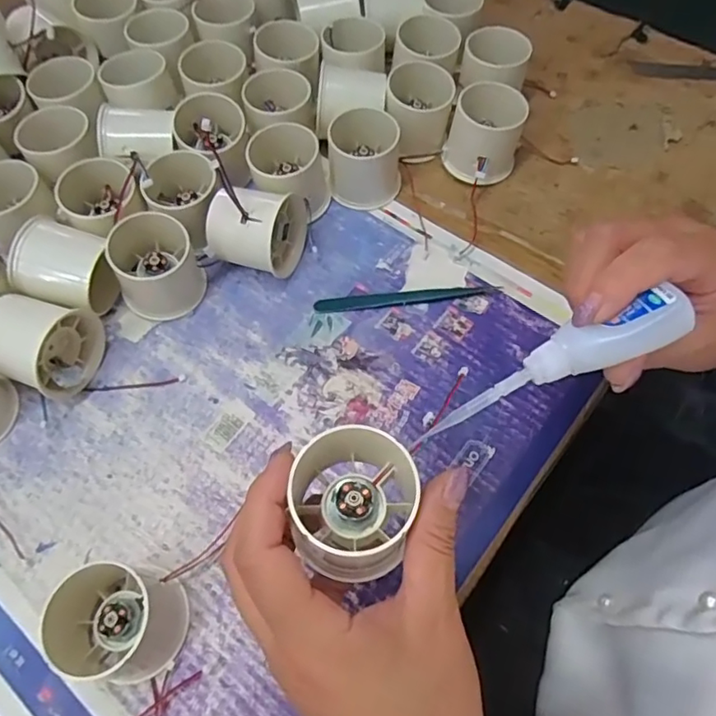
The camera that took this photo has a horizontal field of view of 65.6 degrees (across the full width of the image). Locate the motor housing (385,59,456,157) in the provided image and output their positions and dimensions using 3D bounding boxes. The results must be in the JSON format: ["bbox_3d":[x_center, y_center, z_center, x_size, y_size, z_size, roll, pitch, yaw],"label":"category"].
[{"bbox_3d":[0.046,-0.189,0.430,0.048,0.053,0.054,8,64,6],"label":"motor housing"}]

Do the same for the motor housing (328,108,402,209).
[{"bbox_3d":[0.005,-0.146,0.407,0.052,0.047,0.049,-1,63,1],"label":"motor housing"}]

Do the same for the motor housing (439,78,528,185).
[{"bbox_3d":[0.094,-0.165,0.418,0.053,0.051,0.058,19,65,11],"label":"motor housing"}]

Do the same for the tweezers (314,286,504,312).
[{"bbox_3d":[0.034,-0.042,0.385,0.126,0.004,0.010,-4,63,0],"label":"tweezers"}]

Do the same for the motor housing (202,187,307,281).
[{"bbox_3d":[-0.068,-0.090,0.380,0.057,0.057,0.057,13,66,7],"label":"motor housing"}]

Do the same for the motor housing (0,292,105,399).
[{"bbox_3d":[-0.195,-0.008,0.348,0.058,0.054,0.054,20,67,10],"label":"motor housing"}]

